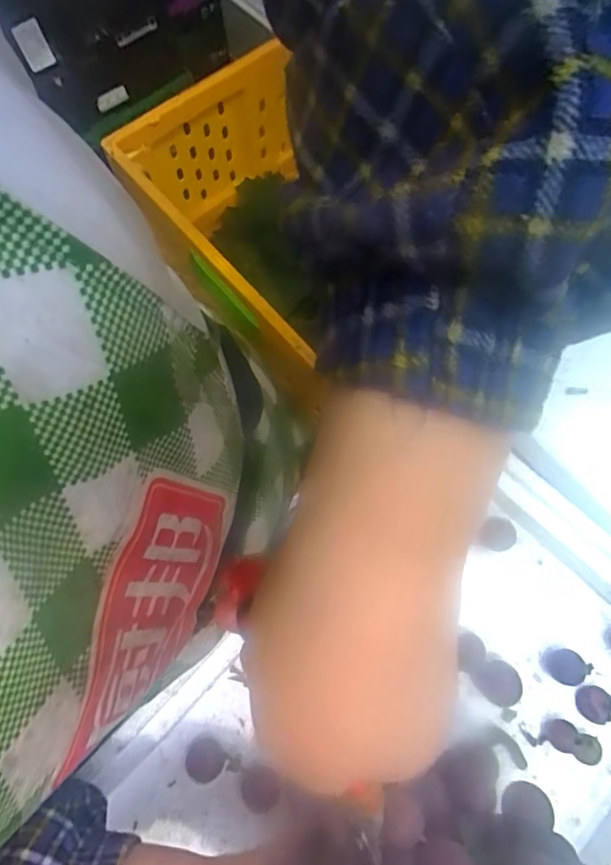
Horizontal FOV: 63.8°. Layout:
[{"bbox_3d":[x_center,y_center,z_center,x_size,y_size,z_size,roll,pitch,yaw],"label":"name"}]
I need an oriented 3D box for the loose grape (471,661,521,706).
[{"bbox_3d":[0.133,0.174,0.343,0.027,0.020,0.029,0,71,0],"label":"loose grape"}]

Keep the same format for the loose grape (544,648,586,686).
[{"bbox_3d":[0.183,0.165,0.347,0.022,0.018,0.023,0,71,0],"label":"loose grape"}]

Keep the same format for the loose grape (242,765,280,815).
[{"bbox_3d":[-0.030,0.236,0.327,0.025,0.024,0.023,0,71,0],"label":"loose grape"}]

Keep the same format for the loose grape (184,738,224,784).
[{"bbox_3d":[-0.068,0.222,0.334,0.025,0.019,0.023,0,71,0],"label":"loose grape"}]

